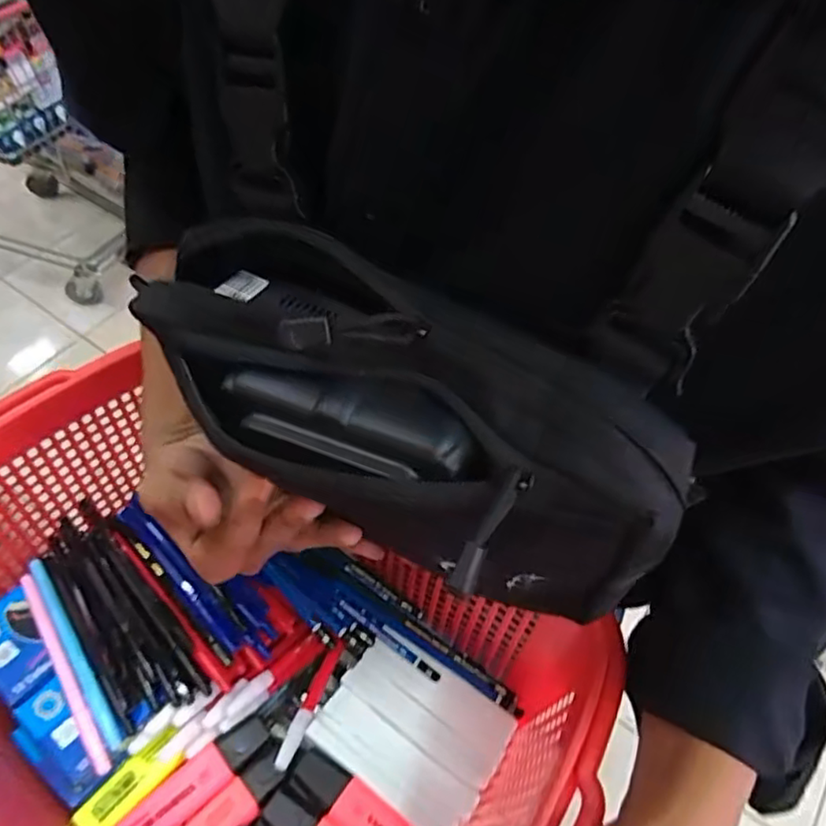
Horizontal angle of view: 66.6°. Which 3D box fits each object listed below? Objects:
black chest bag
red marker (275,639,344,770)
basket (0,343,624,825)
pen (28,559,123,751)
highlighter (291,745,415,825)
[{"bbox_3d":[-0.013,0.007,0.257,0.224,0.094,0.084,30,59,14],"label":"black chest bag"},{"bbox_3d":[-0.069,0.192,0.420,0.012,0.014,0.085,16,56,11],"label":"red marker"},{"bbox_3d":[-0.120,0.155,0.369,0.395,0.149,0.253,26,58,17],"label":"basket"},{"bbox_3d":[-0.224,0.155,0.415,0.012,0.014,0.140,-32,60,-21],"label":"pen"},{"bbox_3d":[-0.028,0.240,0.372,0.107,0.012,0.026,29,59,19],"label":"highlighter"}]

